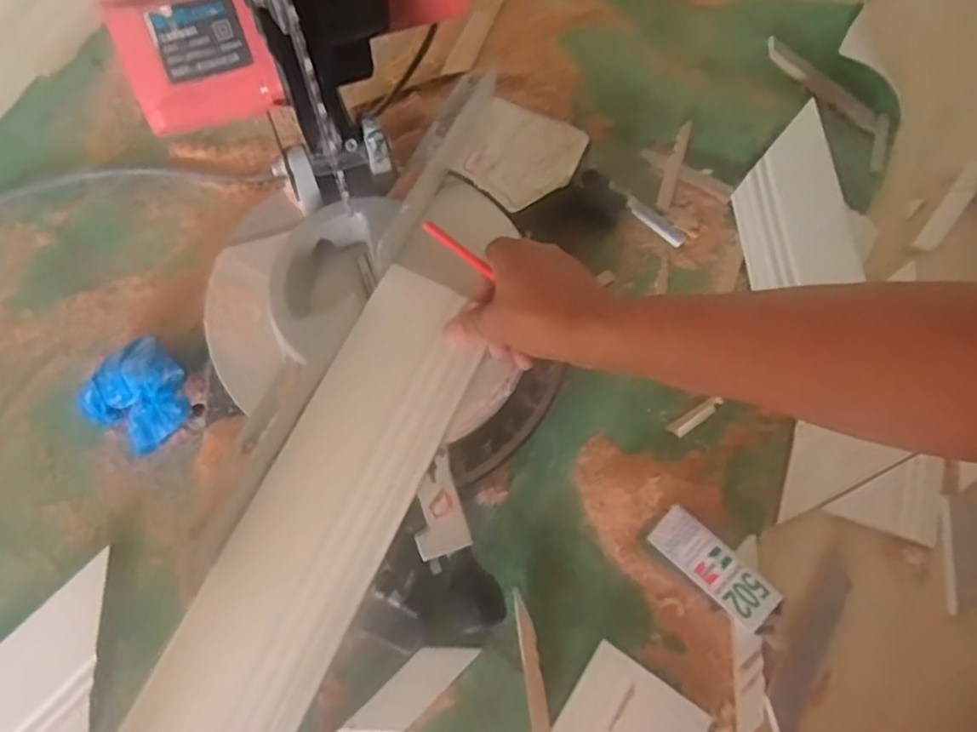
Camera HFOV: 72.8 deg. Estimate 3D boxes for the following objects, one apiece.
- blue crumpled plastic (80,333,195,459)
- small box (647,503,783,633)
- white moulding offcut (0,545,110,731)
[{"bbox_3d":[-0.284,0.028,0.547,0.083,0.053,0.078,1,71,-2],"label":"blue crumpled plastic"},{"bbox_3d":[0.178,0.160,0.531,0.103,0.032,0.036,43,75,12],"label":"small box"},{"bbox_3d":[-0.319,0.230,0.500,0.094,0.018,0.136,41,75,11],"label":"white moulding offcut"}]

